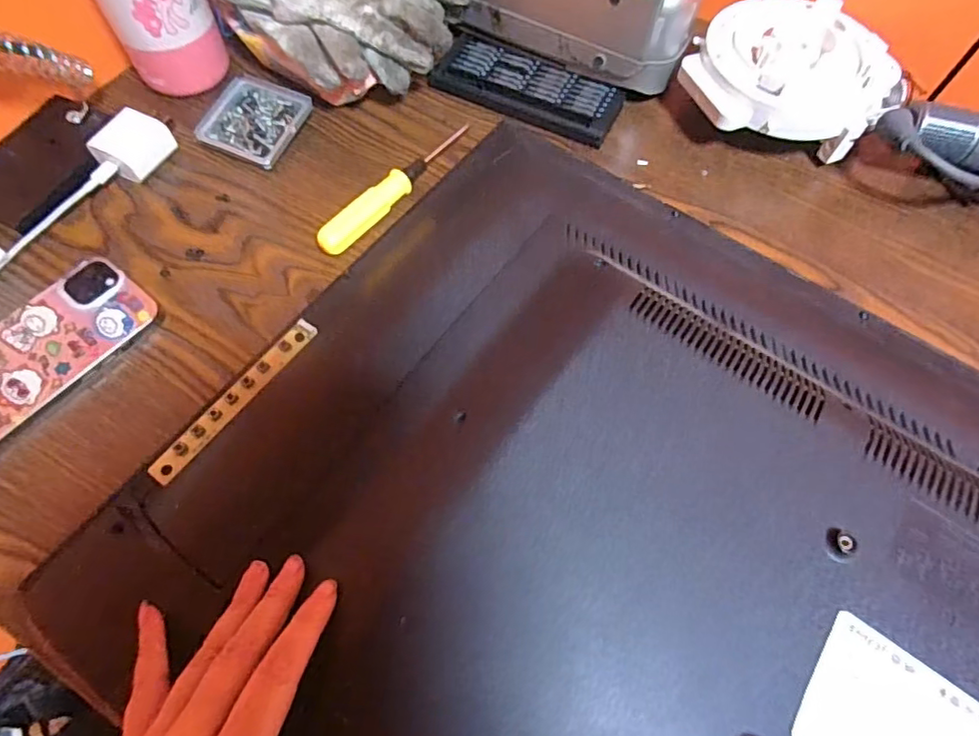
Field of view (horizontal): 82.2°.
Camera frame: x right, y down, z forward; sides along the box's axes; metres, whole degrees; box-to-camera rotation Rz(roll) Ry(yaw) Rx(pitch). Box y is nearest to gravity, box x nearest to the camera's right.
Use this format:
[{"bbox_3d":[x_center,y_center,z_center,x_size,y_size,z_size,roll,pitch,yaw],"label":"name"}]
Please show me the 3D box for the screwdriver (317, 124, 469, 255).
[{"bbox_3d":[-0.067,-0.134,0.413,0.018,0.015,0.147,38,68,16],"label":"screwdriver"}]

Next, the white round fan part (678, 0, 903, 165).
[{"bbox_3d":[0.229,-0.220,0.442,0.133,0.070,0.136,1,63,-2],"label":"white round fan part"}]

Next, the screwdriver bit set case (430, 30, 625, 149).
[{"bbox_3d":[0.031,-0.232,0.468,0.151,0.018,0.068,27,65,11],"label":"screwdriver bit set case"}]

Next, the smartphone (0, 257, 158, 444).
[{"bbox_3d":[-0.283,-0.008,0.348,0.067,0.009,0.144,36,68,15],"label":"smartphone"}]

